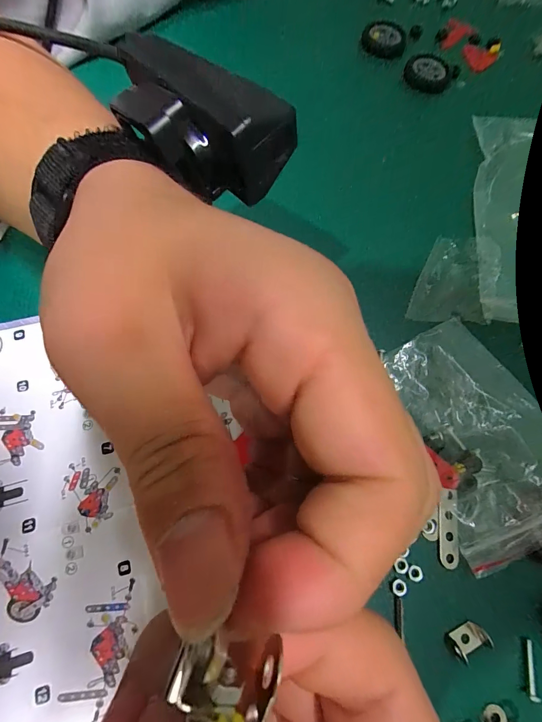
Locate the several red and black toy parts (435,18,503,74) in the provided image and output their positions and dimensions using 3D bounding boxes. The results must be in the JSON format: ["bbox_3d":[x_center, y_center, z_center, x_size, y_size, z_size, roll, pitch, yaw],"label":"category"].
[{"bbox_3d":[0.174,-0.279,0.287,0.054,0.006,0.040,40,77,9],"label":"several red and black toy parts"}]

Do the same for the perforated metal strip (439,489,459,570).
[{"bbox_3d":[0.092,0.086,0.169,0.009,0.004,0.037,6,74,6],"label":"perforated metal strip"}]

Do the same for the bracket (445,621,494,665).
[{"bbox_3d":[0.093,0.132,0.154,0.020,0.008,0.011,-16,76,-9],"label":"bracket"}]

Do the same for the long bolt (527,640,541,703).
[{"bbox_3d":[0.120,0.143,0.151,0.004,0.004,0.022,16,61,2],"label":"long bolt"}]

